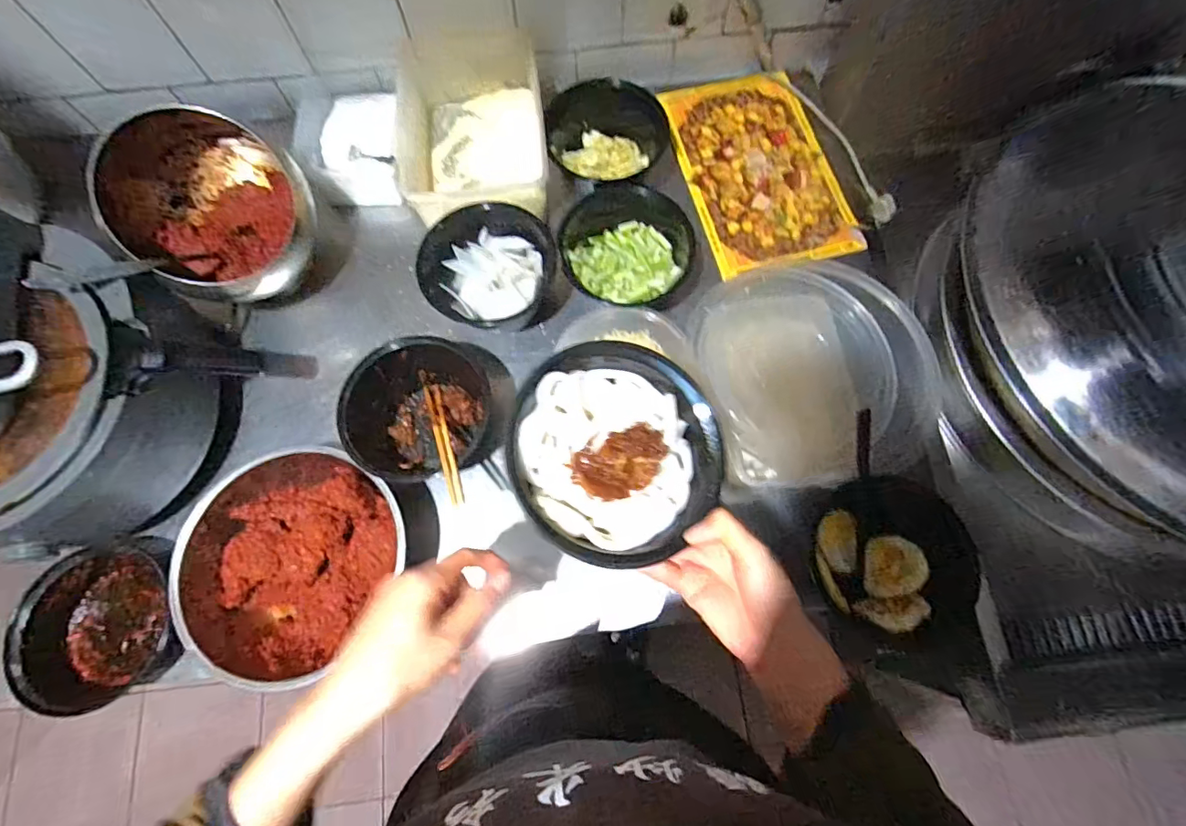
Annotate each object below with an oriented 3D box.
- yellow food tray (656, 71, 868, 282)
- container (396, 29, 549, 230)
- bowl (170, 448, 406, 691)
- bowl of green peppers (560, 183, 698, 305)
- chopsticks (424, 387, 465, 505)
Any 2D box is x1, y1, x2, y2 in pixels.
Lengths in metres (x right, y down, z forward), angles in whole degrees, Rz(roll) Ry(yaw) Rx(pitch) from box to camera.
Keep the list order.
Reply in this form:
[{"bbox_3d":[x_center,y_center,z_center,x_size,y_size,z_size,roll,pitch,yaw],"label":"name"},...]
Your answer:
[{"bbox_3d":[0.243,-0.372,0.766,0.219,0.014,0.348,-15,73,-4],"label":"yellow food tray"},{"bbox_3d":[-0.167,-0.392,0.734,0.194,0.097,0.290,-7,73,-2],"label":"container"},{"bbox_3d":[-0.337,0.159,0.573,0.220,0.092,0.238,0,73,0],"label":"bowl"},{"bbox_3d":[0.047,-0.218,0.677,0.167,0.083,0.153,0,73,0],"label":"bowl of green peppers"},{"bbox_3d":[-0.172,0.026,0.582,0.017,0.011,0.220,-25,39,-7],"label":"chopsticks"}]

